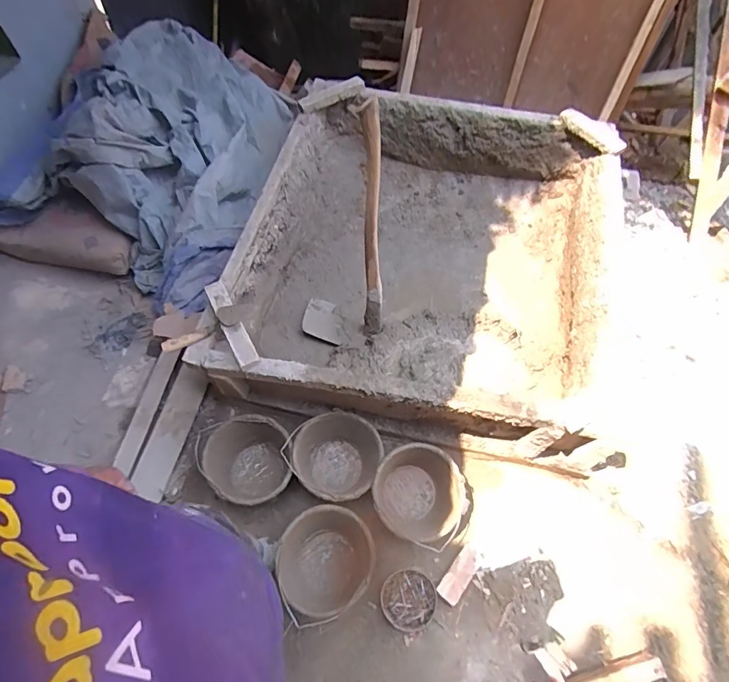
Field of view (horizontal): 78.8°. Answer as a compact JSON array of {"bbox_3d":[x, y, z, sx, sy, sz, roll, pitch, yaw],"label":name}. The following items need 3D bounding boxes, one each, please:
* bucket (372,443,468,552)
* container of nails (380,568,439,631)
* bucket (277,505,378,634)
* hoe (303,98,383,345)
[{"bbox_3d":[0.151,0.418,1.240,0.232,0.192,0.250,0,62,0],"label":"bucket"},{"bbox_3d":[0.116,0.679,1.164,0.141,0.059,0.138,0,62,0],"label":"container of nails"},{"bbox_3d":[-0.094,0.573,1.159,0.229,0.210,0.248,0,61,0],"label":"bucket"},{"bbox_3d":[-0.079,-0.231,1.206,0.255,0.716,0.192,-7,61,-4],"label":"hoe"}]

